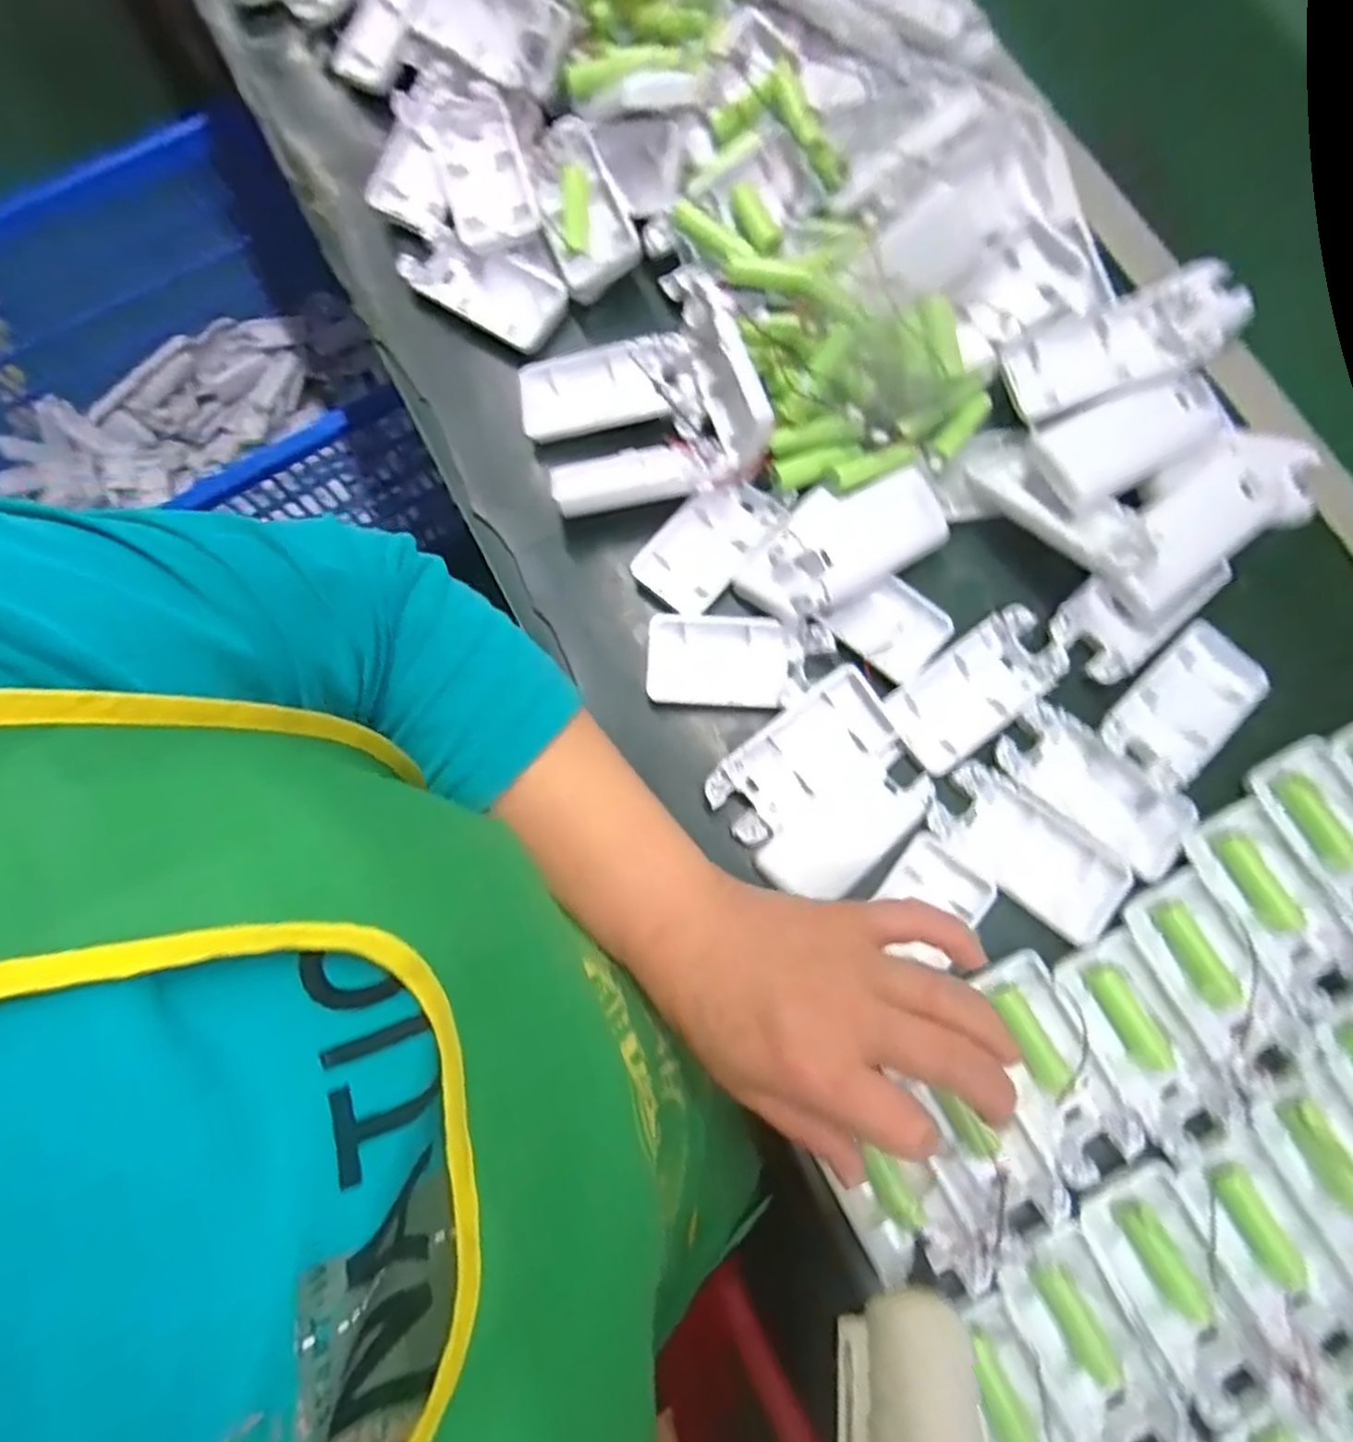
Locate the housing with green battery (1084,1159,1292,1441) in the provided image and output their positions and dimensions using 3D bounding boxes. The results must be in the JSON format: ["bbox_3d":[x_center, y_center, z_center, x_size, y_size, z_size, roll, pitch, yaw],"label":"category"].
[{"bbox_3d":[0.218,0.251,0.326,0.049,0.032,0.100,-22,80,-3],"label":"housing with green battery"}]

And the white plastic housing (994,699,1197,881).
[{"bbox_3d":[0.206,0.033,0.362,0.095,0.018,0.045,40,81,9],"label":"white plastic housing"}]

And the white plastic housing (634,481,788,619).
[{"bbox_3d":[0.017,-0.095,0.395,0.048,0.018,0.079,43,82,9],"label":"white plastic housing"}]

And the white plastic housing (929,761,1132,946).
[{"bbox_3d":[0.171,0.064,0.362,0.094,0.010,0.045,37,81,8],"label":"white plastic housing"}]

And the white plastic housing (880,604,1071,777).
[{"bbox_3d":[0.152,-0.016,0.380,0.092,0.016,0.047,-37,80,-7],"label":"white plastic housing"}]

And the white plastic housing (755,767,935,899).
[{"bbox_3d":[0.086,0.057,0.368,0.090,0.011,0.041,-35,79,-6],"label":"white plastic housing"}]

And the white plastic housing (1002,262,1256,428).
[{"bbox_3d":[0.226,-0.190,0.377,0.113,0.017,0.049,-21,81,9],"label":"white plastic housing"}]

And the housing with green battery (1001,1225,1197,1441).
[{"bbox_3d":[0.180,0.275,0.319,0.043,0.025,0.096,-27,79,-5],"label":"housing with green battery"}]

